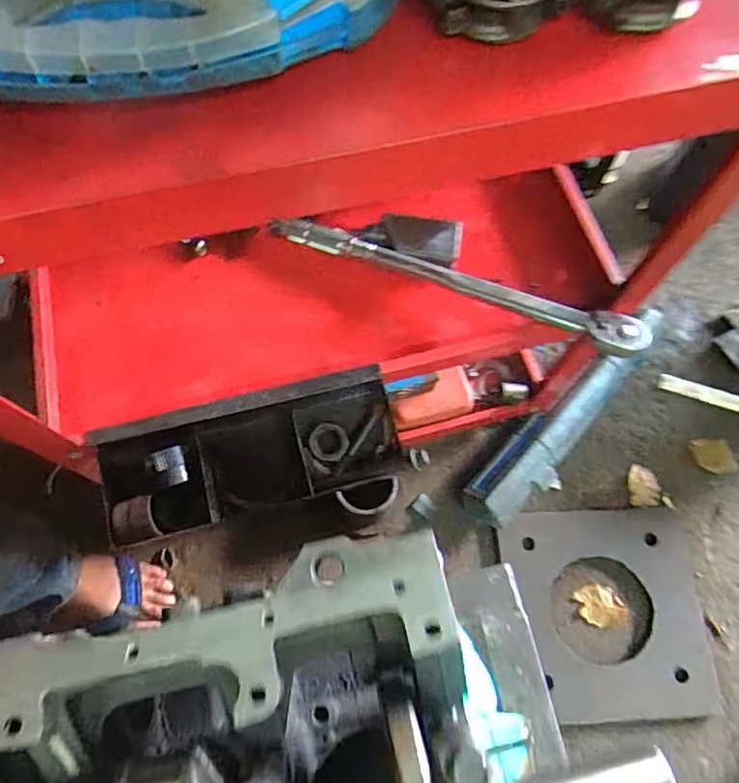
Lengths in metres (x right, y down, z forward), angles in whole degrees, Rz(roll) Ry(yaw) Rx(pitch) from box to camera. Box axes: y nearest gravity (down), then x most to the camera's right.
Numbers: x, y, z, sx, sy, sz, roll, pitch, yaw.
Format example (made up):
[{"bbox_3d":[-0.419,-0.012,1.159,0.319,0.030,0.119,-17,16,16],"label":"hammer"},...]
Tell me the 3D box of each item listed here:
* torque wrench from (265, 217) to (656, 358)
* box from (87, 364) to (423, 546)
[{"bbox_3d":[0.092,-0.128,0.634,0.429,0.033,0.041,24,71,9],"label":"torque wrench"},{"bbox_3d":[-0.121,0.074,0.602,0.311,0.107,0.111,-15,69,-6],"label":"box"}]

